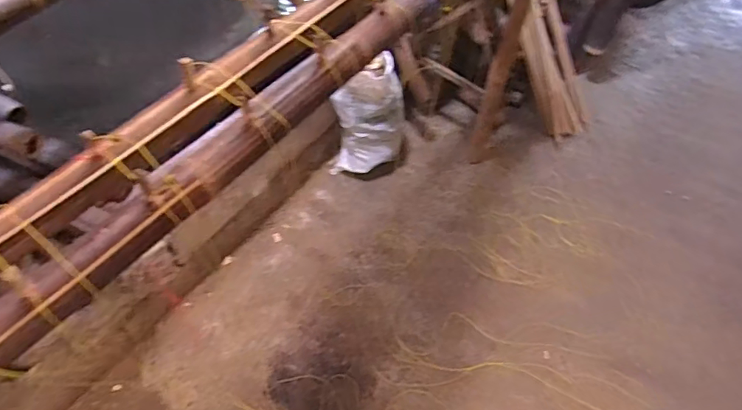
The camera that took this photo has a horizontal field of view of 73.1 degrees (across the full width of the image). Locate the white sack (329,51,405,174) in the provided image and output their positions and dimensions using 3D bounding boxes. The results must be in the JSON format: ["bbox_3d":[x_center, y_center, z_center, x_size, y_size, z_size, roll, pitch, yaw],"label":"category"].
[{"bbox_3d":[-0.009,-0.311,1.765,0.247,0.438,0.234,7,60,5],"label":"white sack"}]

